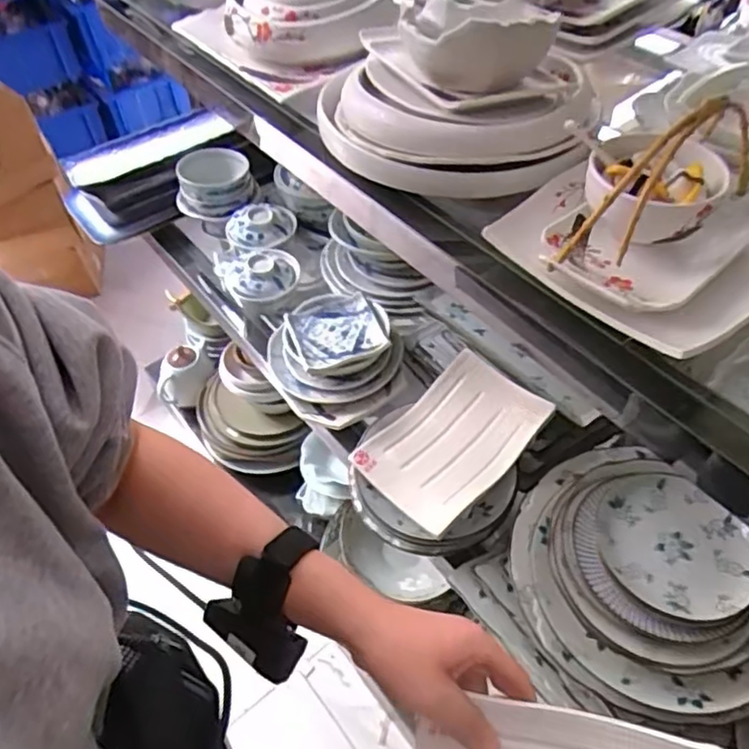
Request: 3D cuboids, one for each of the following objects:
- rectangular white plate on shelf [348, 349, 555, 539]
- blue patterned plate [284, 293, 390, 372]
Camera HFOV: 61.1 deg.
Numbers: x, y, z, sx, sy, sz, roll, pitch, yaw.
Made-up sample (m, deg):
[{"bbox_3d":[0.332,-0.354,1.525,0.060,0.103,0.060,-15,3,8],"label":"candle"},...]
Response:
[{"bbox_3d":[0.092,0.073,0.750,0.212,0.033,0.147,-36,58,-25],"label":"rectangular white plate on shelf"},{"bbox_3d":[-0.057,-0.059,0.912,0.125,0.021,0.115,-16,52,-10],"label":"blue patterned plate"}]

